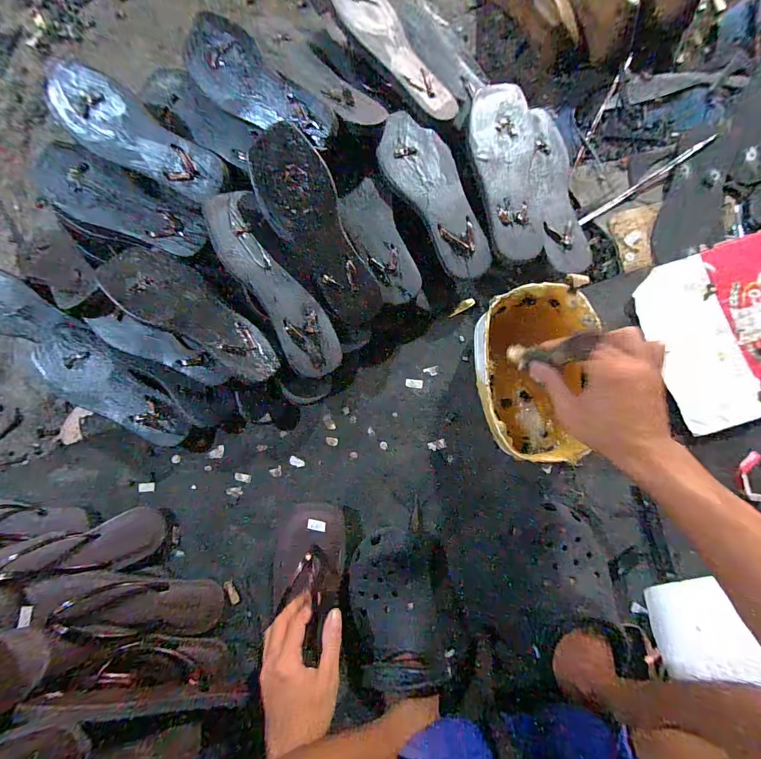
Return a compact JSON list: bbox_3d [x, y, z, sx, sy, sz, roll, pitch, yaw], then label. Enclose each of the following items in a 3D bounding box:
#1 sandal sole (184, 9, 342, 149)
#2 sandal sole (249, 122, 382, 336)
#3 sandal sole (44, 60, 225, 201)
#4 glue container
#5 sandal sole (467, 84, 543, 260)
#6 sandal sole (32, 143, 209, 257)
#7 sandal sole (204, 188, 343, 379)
[{"bbox_3d":[-0.157,-0.361,0.449,0.240,0.023,0.082,45,92,6],"label":"sandal sole"},{"bbox_3d":[-0.078,-0.177,0.447,0.085,0.020,0.252,-27,102,5],"label":"sandal sole"},{"bbox_3d":[-0.307,-0.300,0.449,0.234,0.018,0.081,36,98,-3],"label":"sandal sole"},{"bbox_3d":[0.187,-0.005,0.448,0.135,0.094,0.200,1,87,6],"label":"glue container"},{"bbox_3d":[0.165,-0.273,0.470,0.077,0.025,0.232,-8,86,5],"label":"sandal sole"},{"bbox_3d":[-0.343,-0.235,0.463,0.254,0.026,0.077,22,89,6],"label":"sandal sole"},{"bbox_3d":[-0.135,-0.119,0.459,0.071,0.027,0.252,-34,92,0],"label":"sandal sole"}]

